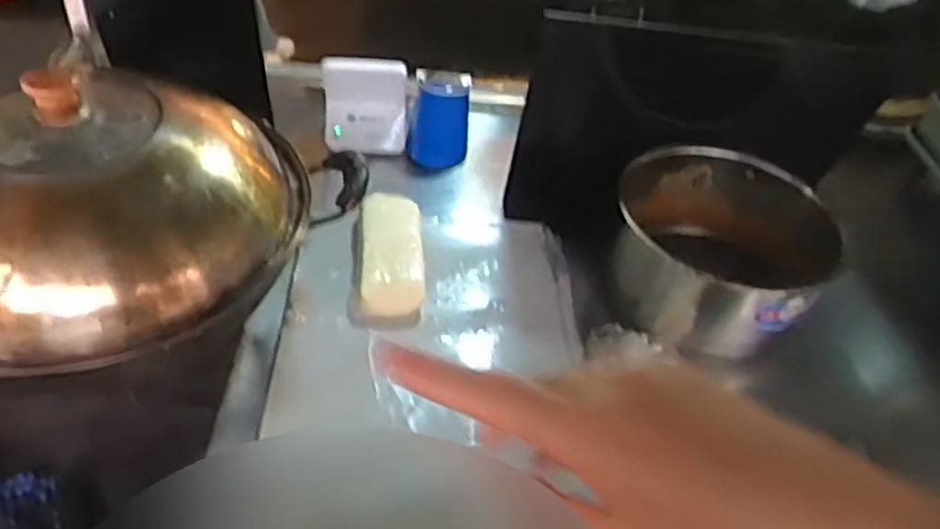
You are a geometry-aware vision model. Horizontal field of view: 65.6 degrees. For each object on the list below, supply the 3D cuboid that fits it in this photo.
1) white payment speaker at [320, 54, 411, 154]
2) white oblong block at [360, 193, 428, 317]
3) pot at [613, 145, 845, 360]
[{"bbox_3d":[-0.146,-0.224,1.023,0.121,0.134,0.046,0,42,-4],"label":"white payment speaker"},{"bbox_3d":[-0.091,-0.013,0.861,0.074,0.036,0.182,-2,42,-6],"label":"white oblong block"},{"bbox_3d":[0.294,-0.015,0.874,0.229,0.156,0.234,2,42,-2],"label":"pot"}]

